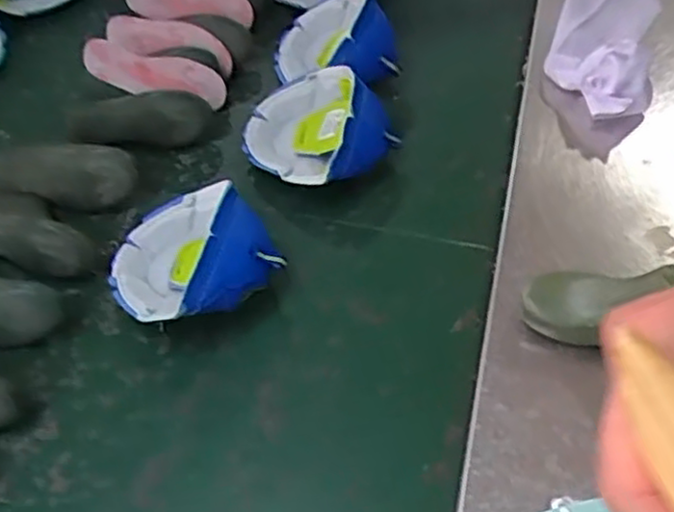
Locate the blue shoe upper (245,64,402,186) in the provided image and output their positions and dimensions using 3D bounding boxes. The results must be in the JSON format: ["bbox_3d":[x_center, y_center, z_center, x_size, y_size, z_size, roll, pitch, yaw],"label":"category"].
[{"bbox_3d":[-0.022,-0.117,0.686,0.138,0.061,0.112,30,60,26],"label":"blue shoe upper"}]

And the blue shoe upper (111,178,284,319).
[{"bbox_3d":[-0.123,0.000,0.598,0.121,0.061,0.130,-3,52,3],"label":"blue shoe upper"}]

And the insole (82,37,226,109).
[{"bbox_3d":[-0.181,-0.184,0.732,0.140,0.050,0.013,10,51,-13],"label":"insole"}]

